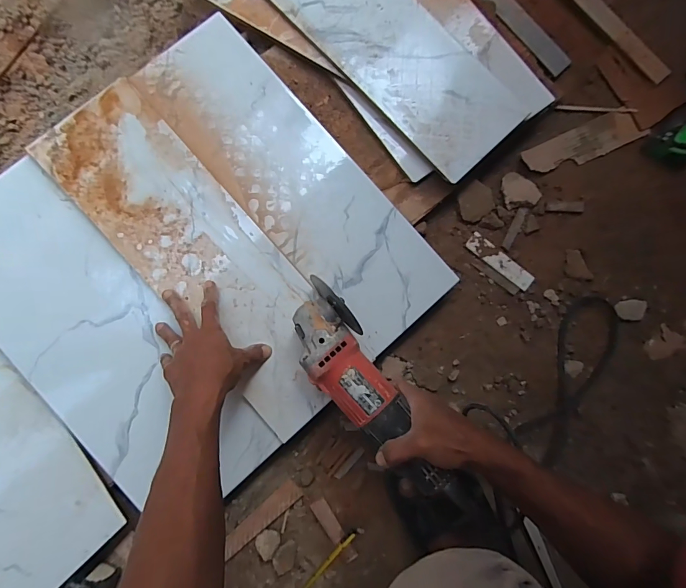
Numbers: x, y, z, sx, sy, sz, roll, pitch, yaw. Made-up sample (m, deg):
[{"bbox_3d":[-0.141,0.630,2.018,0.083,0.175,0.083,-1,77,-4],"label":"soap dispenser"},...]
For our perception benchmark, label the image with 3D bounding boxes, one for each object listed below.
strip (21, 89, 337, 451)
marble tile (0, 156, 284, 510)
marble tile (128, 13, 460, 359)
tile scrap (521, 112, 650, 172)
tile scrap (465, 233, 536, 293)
[{"bbox_3d":[-0.182,-0.049,0.509,0.154,0.010,0.486,-39,88,-9],"label":"strip"},{"bbox_3d":[-0.309,0.063,0.498,0.185,0.010,0.488,-42,88,-4],"label":"marble tile"},{"bbox_3d":[-0.064,-0.153,0.532,0.155,0.007,0.489,-41,88,-6],"label":"marble tile"},{"bbox_3d":[0.374,-0.233,0.611,0.195,0.005,0.057,-25,85,-4],"label":"tile scrap"},{"bbox_3d":[0.230,-0.048,0.577,0.107,0.008,0.026,40,84,2],"label":"tile scrap"}]

